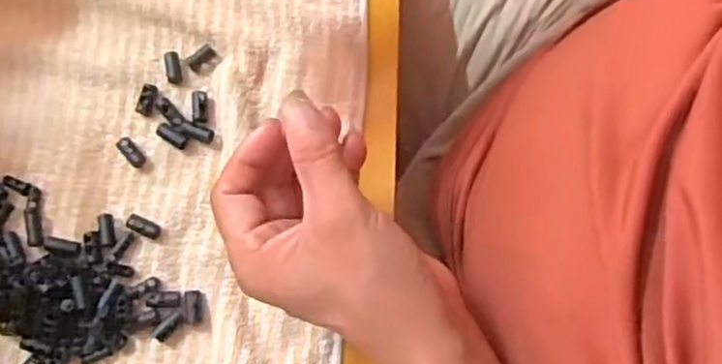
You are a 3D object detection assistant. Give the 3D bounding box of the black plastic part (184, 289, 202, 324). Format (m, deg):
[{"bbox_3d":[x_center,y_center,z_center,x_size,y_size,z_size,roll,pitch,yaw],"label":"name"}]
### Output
[{"bbox_3d":[-0.092,0.069,0.381,0.009,0.004,0.018,-7,74,-1],"label":"black plastic part"}]

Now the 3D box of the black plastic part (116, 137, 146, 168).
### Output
[{"bbox_3d":[-0.136,-0.018,0.409,0.009,0.004,0.022,-41,77,-10],"label":"black plastic part"}]

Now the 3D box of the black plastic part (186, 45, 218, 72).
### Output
[{"bbox_3d":[-0.098,-0.077,0.425,0.018,0.005,0.009,-42,78,-10],"label":"black plastic part"}]

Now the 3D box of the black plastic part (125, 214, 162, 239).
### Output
[{"bbox_3d":[-0.124,0.025,0.396,0.020,0.005,0.009,25,76,8],"label":"black plastic part"}]

